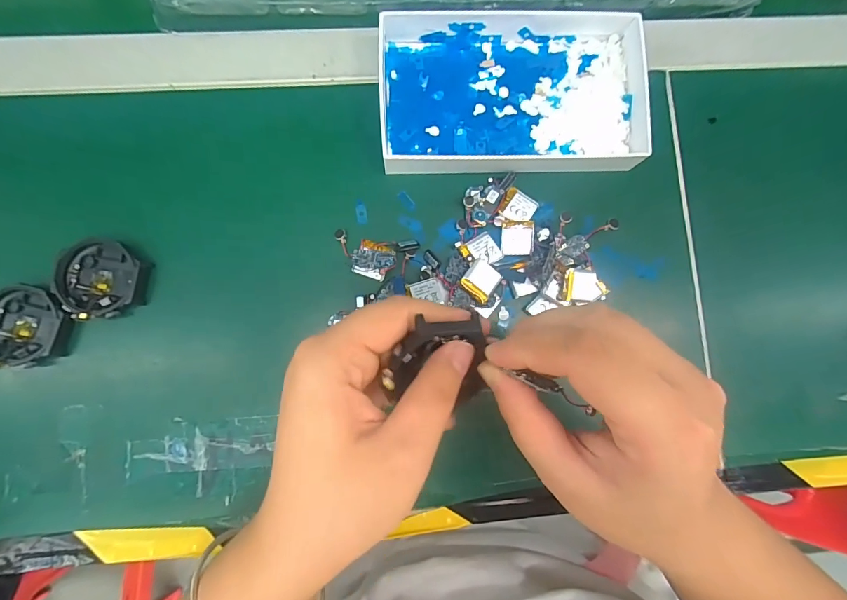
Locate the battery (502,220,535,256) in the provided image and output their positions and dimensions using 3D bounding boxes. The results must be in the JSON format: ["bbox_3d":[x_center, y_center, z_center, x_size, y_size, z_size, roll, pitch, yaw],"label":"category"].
[{"bbox_3d":[0.064,-0.042,0.268,0.020,0.006,0.023,-1,85,-2],"label":"battery"}]

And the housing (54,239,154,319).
[{"bbox_3d":[-0.202,-0.014,0.254,0.052,0.013,0.048,0,85,-2],"label":"housing"}]

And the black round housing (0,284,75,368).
[{"bbox_3d":[-0.245,0.016,0.246,0.053,0.011,0.048,1,85,-2],"label":"black round housing"}]

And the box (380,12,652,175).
[{"bbox_3d":[0.059,-0.143,0.269,0.172,0.023,0.106,-2,85,-3],"label":"box"}]

